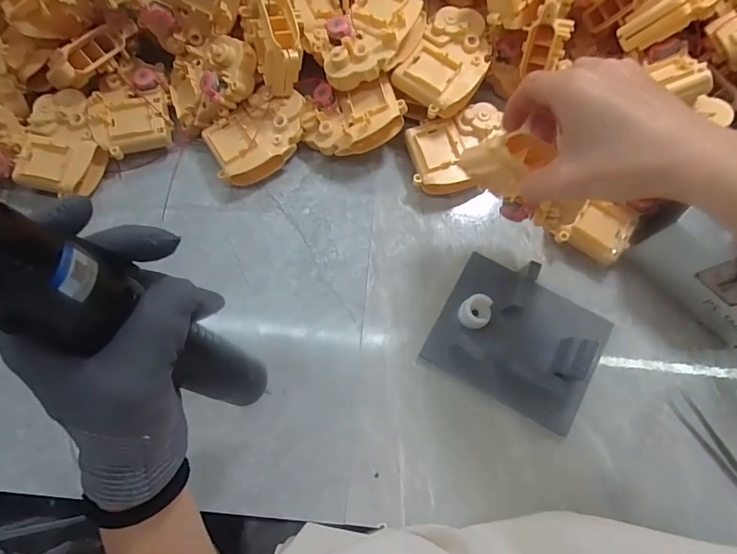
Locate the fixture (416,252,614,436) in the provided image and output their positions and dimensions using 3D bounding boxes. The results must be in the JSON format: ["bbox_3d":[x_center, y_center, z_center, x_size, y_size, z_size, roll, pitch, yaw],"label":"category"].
[{"bbox_3d":[0.129,0.052,0.375,0.136,0.048,0.108,27,76,7],"label":"fixture"}]

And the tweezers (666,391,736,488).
[{"bbox_3d":[0.292,0.144,0.369,0.021,0.007,0.100,-30,76,-8],"label":"tweezers"}]

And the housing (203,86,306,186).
[{"bbox_3d":[-0.102,-0.135,0.421,0.095,0.031,0.061,-27,76,-7],"label":"housing"}]

